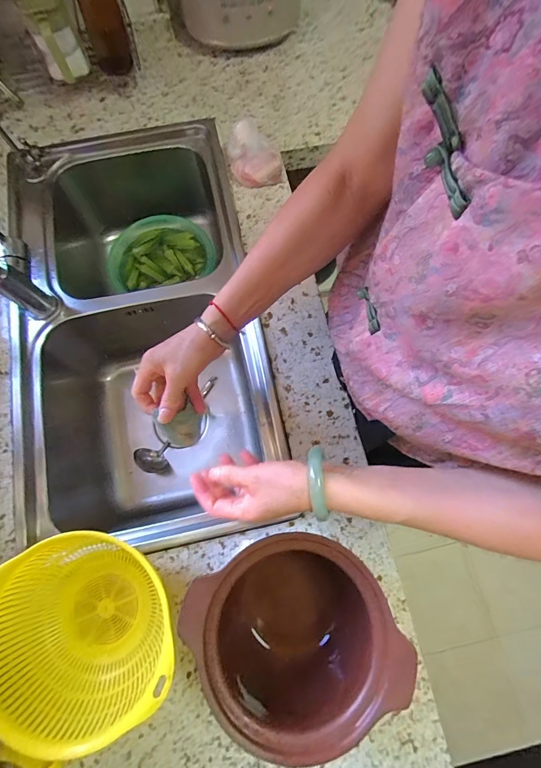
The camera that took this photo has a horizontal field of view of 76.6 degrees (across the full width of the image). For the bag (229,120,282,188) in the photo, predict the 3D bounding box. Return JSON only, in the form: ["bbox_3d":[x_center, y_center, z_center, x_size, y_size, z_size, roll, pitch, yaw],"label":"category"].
[{"bbox_3d":[-0.026,-0.398,0.607,0.090,0.072,0.064,33,78,8],"label":"bag"}]

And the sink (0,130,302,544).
[{"bbox_3d":[-0.245,-0.093,0.679,0.399,0.257,0.725,-10,76,-3],"label":"sink"}]

